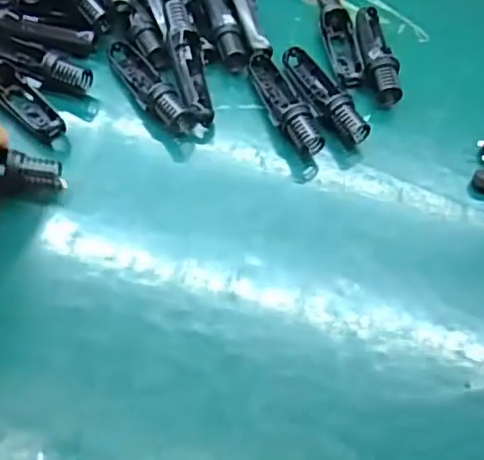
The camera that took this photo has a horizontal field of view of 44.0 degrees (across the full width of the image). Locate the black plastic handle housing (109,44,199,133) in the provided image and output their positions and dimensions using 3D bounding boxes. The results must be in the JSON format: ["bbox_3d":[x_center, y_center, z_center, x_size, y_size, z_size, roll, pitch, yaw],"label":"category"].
[{"bbox_3d":[-0.088,-0.132,0.551,0.032,0.033,0.119,-32,64,-22],"label":"black plastic handle housing"}]

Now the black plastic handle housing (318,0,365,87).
[{"bbox_3d":[0.096,-0.192,0.593,0.031,0.026,0.122,-8,58,-9],"label":"black plastic handle housing"}]

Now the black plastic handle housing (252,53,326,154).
[{"bbox_3d":[0.040,-0.118,0.546,0.041,0.033,0.121,-16,59,-14],"label":"black plastic handle housing"}]

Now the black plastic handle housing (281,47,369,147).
[{"bbox_3d":[0.072,-0.128,0.550,0.033,0.025,0.122,-20,60,-16],"label":"black plastic handle housing"}]

